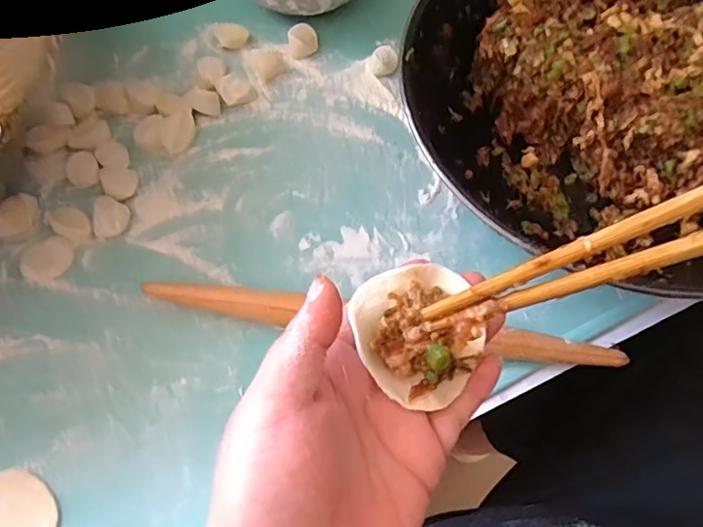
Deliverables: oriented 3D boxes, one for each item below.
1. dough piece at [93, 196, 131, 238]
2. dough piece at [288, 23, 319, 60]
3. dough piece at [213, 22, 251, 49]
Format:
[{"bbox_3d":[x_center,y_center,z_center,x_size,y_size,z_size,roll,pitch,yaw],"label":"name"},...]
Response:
[{"bbox_3d":[-0.182,-0.037,0.416,0.027,0.006,0.036,-9,68,-4],"label":"dough piece"},{"bbox_3d":[-0.042,-0.196,0.484,0.026,0.016,0.025,-6,67,-3],"label":"dough piece"},{"bbox_3d":[-0.107,-0.204,0.491,0.029,0.012,0.021,-6,67,-3],"label":"dough piece"}]

